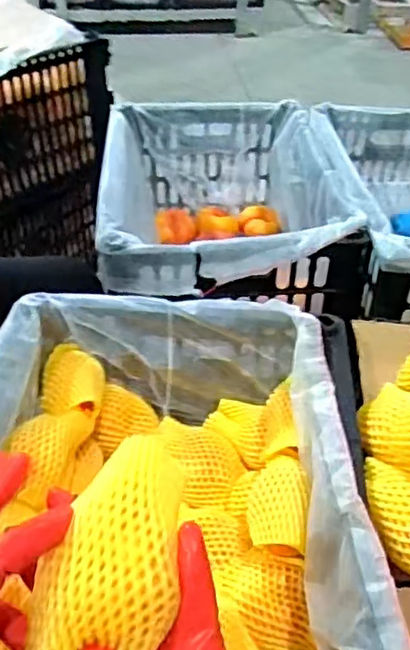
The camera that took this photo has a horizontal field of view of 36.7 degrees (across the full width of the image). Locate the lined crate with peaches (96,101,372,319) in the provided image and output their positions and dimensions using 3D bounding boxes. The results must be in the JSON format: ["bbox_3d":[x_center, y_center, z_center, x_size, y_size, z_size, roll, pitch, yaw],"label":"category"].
[{"bbox_3d":[0.023,-0.157,1.023,0.348,0.262,0.522,-4,39,-4],"label":"lined crate with peaches"}]

